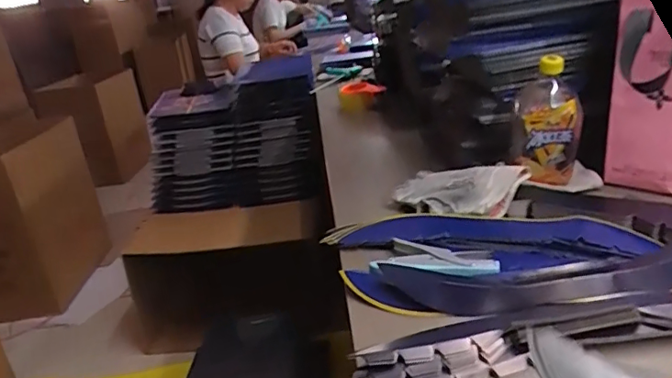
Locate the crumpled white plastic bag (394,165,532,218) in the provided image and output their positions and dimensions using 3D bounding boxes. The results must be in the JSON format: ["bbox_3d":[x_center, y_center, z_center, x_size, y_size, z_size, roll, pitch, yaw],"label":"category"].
[{"bbox_3d":[0.177,-0.002,0.799,0.188,0.048,0.111,12,29,41],"label":"crumpled white plastic bag"}]

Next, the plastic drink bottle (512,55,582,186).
[{"bbox_3d":[0.317,-0.098,0.802,0.088,0.193,0.070,-3,22,12],"label":"plastic drink bottle"}]

